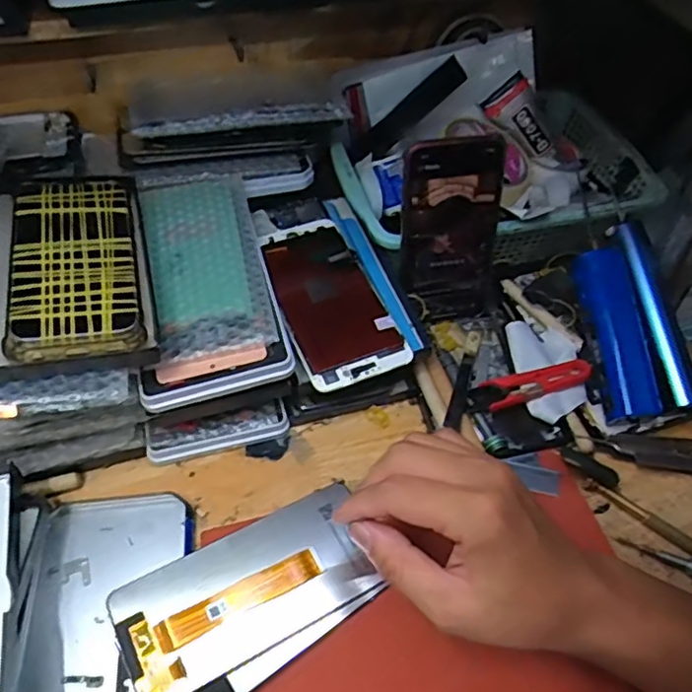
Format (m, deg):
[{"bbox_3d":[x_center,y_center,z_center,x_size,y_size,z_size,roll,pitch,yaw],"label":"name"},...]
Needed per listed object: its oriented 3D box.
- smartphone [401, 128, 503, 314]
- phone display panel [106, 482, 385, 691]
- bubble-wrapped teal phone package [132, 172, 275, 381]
[{"bbox_3d":[0.082,-0.088,0.471,0.076,0.148,0.010,-8,36,-6],"label":"smartphone"},{"bbox_3d":[-0.058,0.142,0.363,0.147,0.009,0.073,-21,54,-22],"label":"phone display panel"},{"bbox_3d":[-0.103,-0.067,0.442,0.079,0.013,0.186,-10,52,-10],"label":"bubble-wrapped teal phone package"}]

